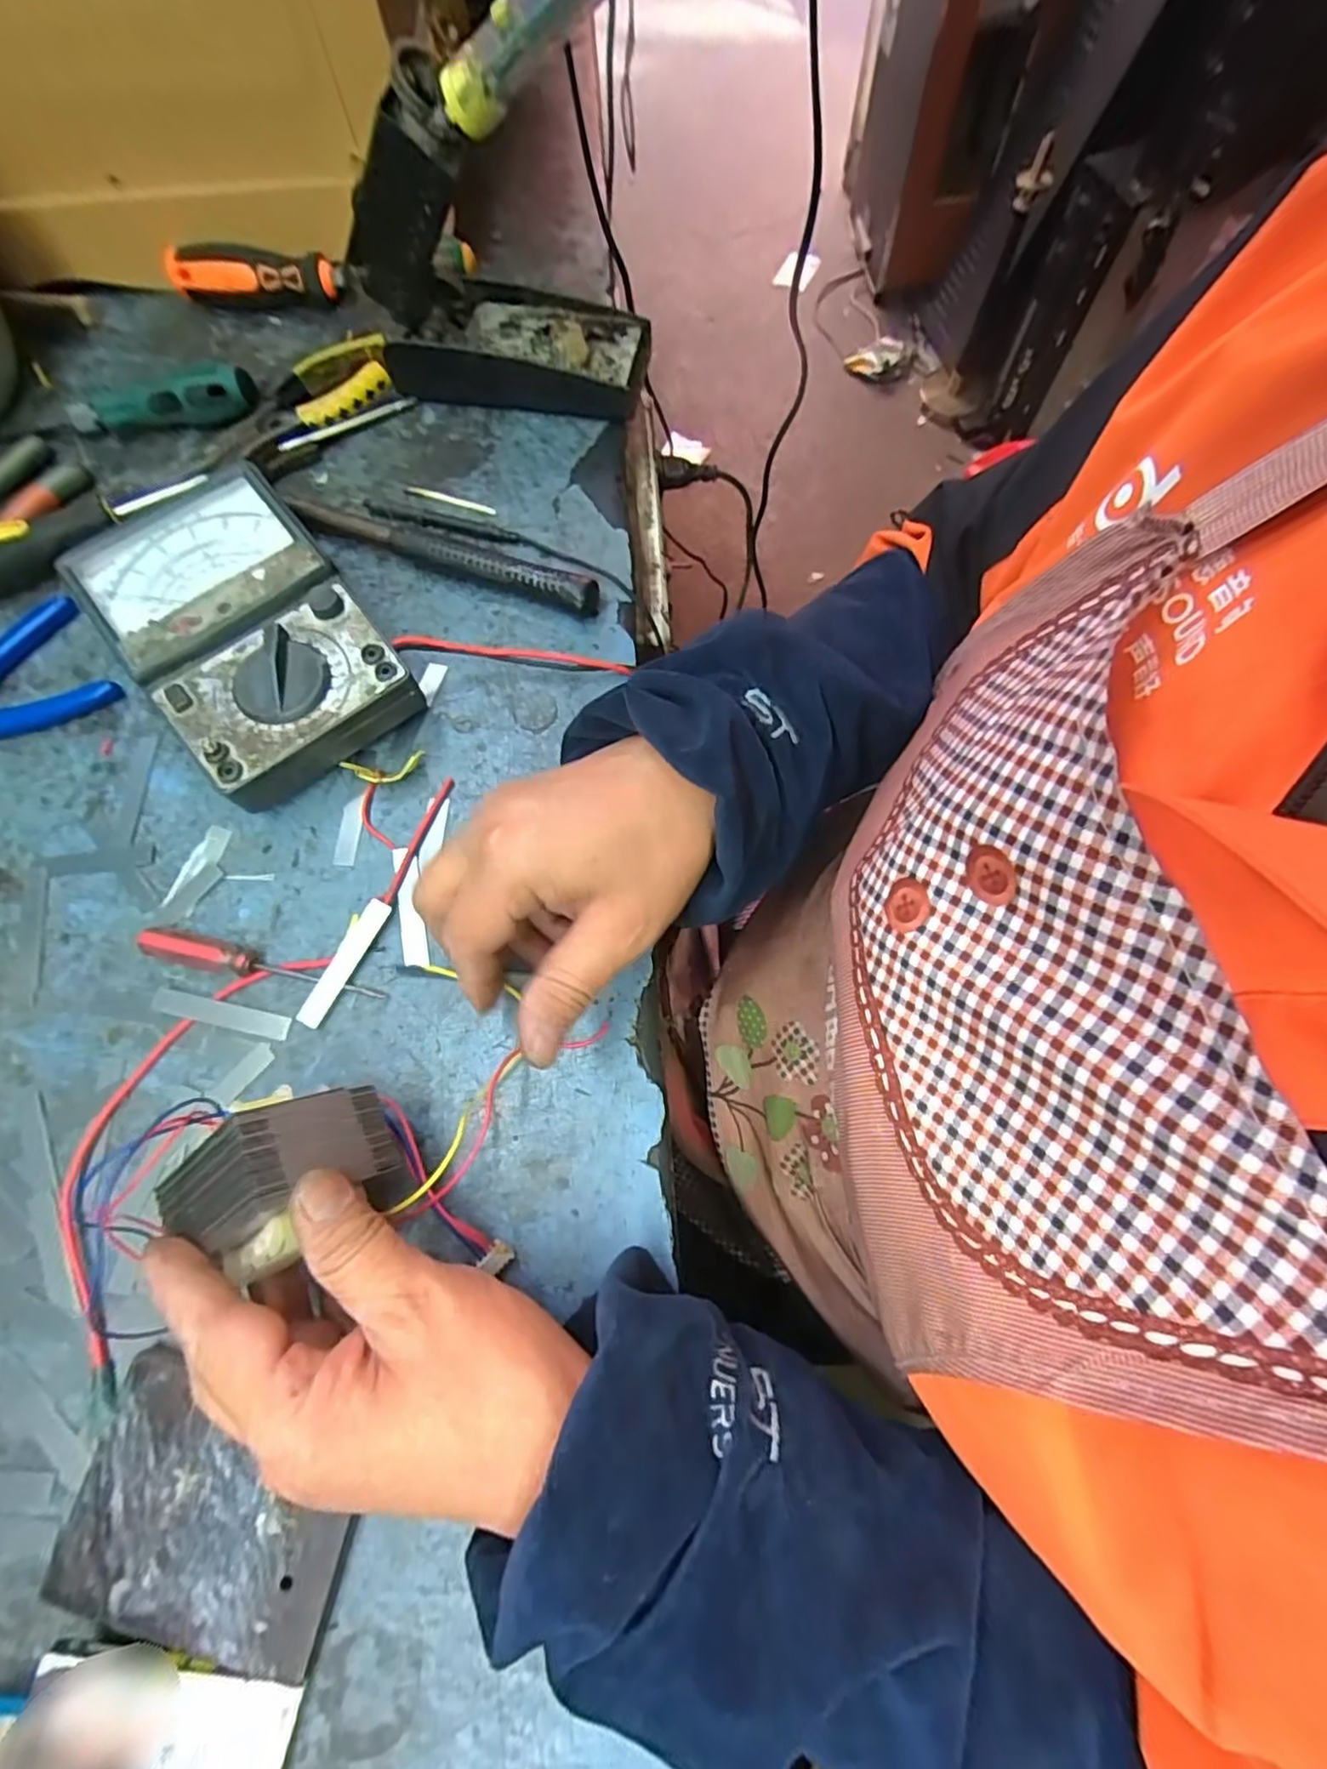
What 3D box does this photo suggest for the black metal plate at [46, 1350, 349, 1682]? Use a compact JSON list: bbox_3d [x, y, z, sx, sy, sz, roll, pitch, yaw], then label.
[{"bbox_3d":[-0.171,0.236,0.256,0.104,0.004,0.080,11,71,4],"label":"black metal plate"}]

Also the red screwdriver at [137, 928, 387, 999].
[{"bbox_3d":[-0.194,0.039,0.323,0.117,0.014,0.014,11,73,5],"label":"red screwdriver"}]

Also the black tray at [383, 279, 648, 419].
[{"bbox_3d":[-0.091,-0.349,0.436,0.153,0.033,0.073,8,72,4],"label":"black tray"}]

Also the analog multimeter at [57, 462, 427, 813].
[{"bbox_3d":[-0.221,-0.133,0.361,0.111,0.050,0.171,-40,76,-11],"label":"analog multimeter"}]

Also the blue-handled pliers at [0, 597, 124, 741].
[{"bbox_3d":[-0.374,-0.118,0.381,0.119,0.009,0.077,-19,73,-5],"label":"blue-handled pliers"}]

